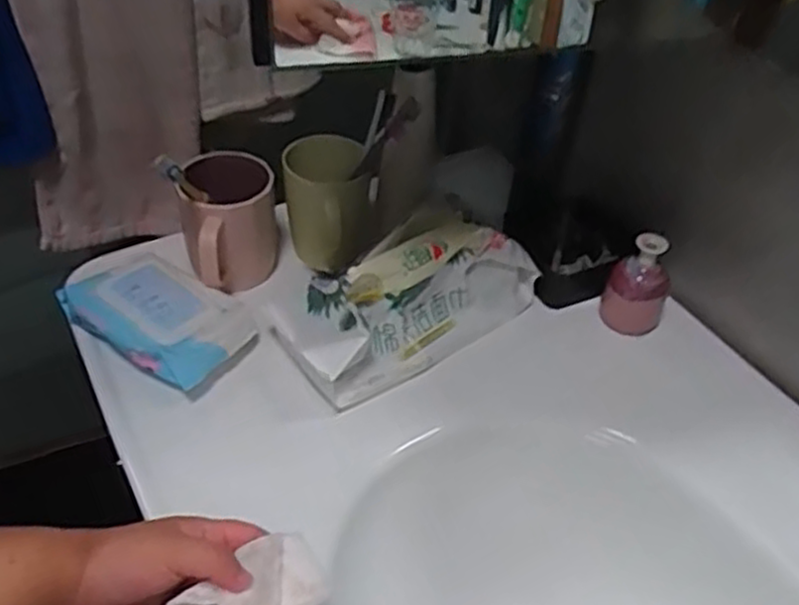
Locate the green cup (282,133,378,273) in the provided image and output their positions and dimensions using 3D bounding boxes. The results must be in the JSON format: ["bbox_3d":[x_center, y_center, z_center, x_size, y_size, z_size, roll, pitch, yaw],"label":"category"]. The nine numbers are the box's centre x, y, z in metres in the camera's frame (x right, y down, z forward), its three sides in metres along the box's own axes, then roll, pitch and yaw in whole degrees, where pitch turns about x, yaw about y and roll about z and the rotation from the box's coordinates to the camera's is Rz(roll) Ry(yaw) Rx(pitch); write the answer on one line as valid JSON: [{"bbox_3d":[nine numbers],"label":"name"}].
[{"bbox_3d":[-0.063,-0.089,0.697,0.084,0.094,0.097,2,43,-5],"label":"green cup"}]

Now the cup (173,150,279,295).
[{"bbox_3d":[-0.151,-0.066,0.682,0.082,0.100,0.100,-1,44,-9],"label":"cup"}]

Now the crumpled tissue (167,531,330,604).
[{"bbox_3d":[-0.088,0.173,0.444,0.102,0.022,0.047,-23,52,-39],"label":"crumpled tissue"}]

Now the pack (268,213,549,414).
[{"bbox_3d":[0.010,-0.013,0.653,0.235,0.104,0.094,-26,52,-30],"label":"pack"}]

